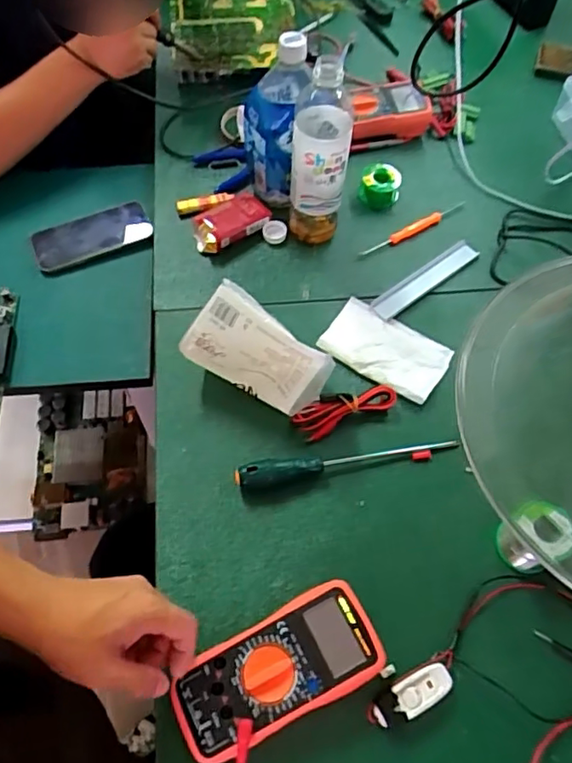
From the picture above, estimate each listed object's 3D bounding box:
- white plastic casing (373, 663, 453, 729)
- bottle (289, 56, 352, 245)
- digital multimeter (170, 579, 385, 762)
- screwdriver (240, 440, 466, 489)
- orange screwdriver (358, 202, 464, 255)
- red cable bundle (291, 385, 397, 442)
[{"bbox_3d":[0.108,0.266,0.507,0.073,0.015,0.029,-23,64,-12],"label":"white plastic casing"},{"bbox_3d":[0.037,-0.256,0.680,0.061,0.227,0.066,0,61,0],"label":"bottle"},{"bbox_3d":[-0.007,0.247,0.509,0.171,0.043,0.079,-25,64,-13],"label":"digital multimeter"},{"bbox_3d":[0.063,0.079,0.603,0.229,0.027,0.025,-9,61,-5],"label":"screwdriver"},{"bbox_3d":[0.167,-0.199,0.770,0.165,0.008,0.016,-30,65,-15],"label":"orange screwdriver"},{"bbox_3d":[0.062,0.028,0.634,0.111,0.020,0.036,-21,63,-11],"label":"red cable bundle"}]

